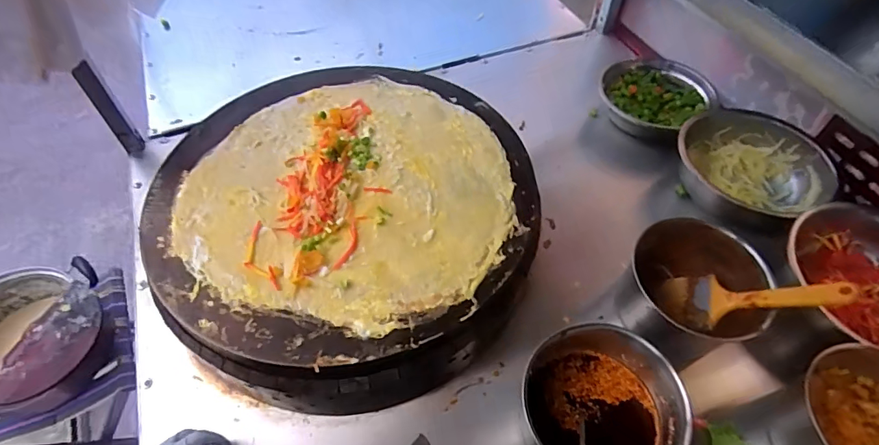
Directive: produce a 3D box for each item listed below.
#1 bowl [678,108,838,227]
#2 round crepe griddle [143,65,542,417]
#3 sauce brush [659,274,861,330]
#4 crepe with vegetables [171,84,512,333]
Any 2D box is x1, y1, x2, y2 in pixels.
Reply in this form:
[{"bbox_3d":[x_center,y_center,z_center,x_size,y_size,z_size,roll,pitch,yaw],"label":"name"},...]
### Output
[{"bbox_3d":[0.435,-0.076,0.669,0.148,0.073,0.189,-30,59,-23],"label":"bowl"},{"bbox_3d":[-0.108,0.001,0.584,0.415,0.120,0.443,1,52,-1],"label":"round crepe griddle"},{"bbox_3d":[0.327,0.080,0.505,0.176,0.014,0.063,-14,43,44],"label":"sauce brush"},{"bbox_3d":[-0.103,-0.048,0.555,0.365,0.011,0.352,1,52,-1],"label":"crepe with vegetables"}]

